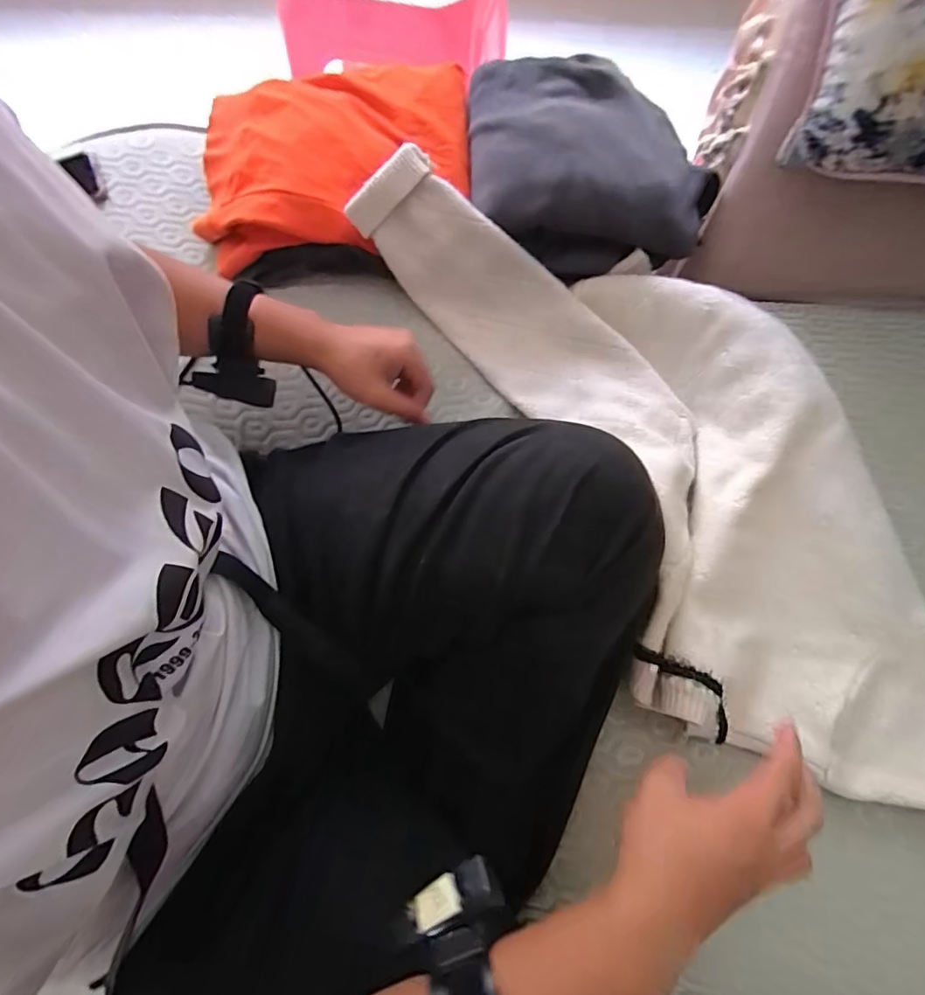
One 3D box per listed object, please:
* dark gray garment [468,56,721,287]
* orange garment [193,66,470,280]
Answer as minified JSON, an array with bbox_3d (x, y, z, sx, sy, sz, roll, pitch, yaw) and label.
[{"bbox_3d":[0.154,-0.376,0.555,0.285,0.082,0.218,-3,72,-2],"label":"dark gray garment"},{"bbox_3d":[-0.151,-0.381,0.570,0.308,0.087,0.216,-1,72,-1],"label":"orange garment"}]

